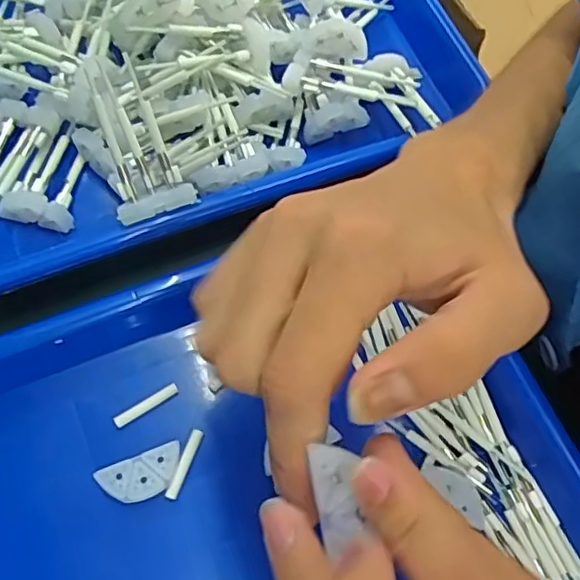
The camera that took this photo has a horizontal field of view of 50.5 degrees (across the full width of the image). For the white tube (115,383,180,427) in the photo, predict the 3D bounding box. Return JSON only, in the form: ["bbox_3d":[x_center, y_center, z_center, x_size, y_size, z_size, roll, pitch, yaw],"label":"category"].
[{"bbox_3d":[-0.071,0.056,0.303,0.033,0.004,0.006,-31,73,-17],"label":"white tube"}]

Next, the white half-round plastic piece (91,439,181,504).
[{"bbox_3d":[-0.069,0.086,0.287,0.038,0.005,0.020,-20,71,-14],"label":"white half-round plastic piece"}]

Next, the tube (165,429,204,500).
[{"bbox_3d":[-0.050,0.083,0.293,0.006,0.004,0.034,21,66,3],"label":"tube"}]

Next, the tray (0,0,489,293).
[{"bbox_3d":[-0.067,-0.154,0.360,0.343,0.069,0.244,-21,71,-14],"label":"tray"}]

